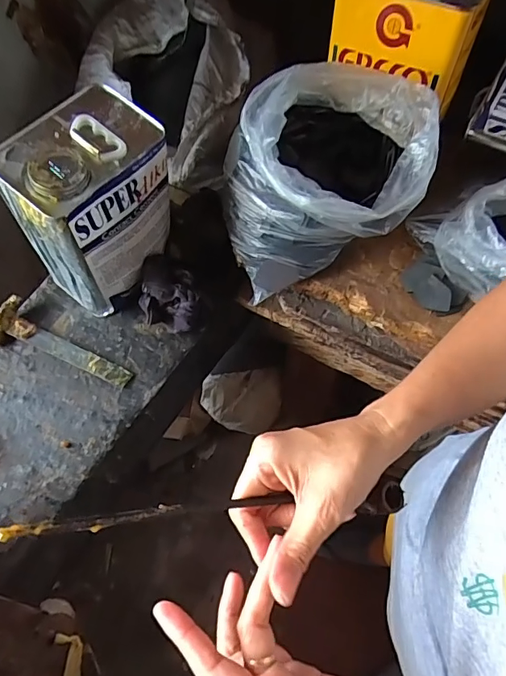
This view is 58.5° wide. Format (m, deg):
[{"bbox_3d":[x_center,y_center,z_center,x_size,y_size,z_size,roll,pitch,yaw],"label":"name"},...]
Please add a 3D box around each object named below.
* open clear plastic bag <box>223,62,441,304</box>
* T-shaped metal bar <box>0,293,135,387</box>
[{"bbox_3d":[0.080,-0.171,0.512,0.219,0.194,0.157,-5,57,1],"label":"open clear plastic bag"},{"bbox_3d":[-0.246,0.003,0.592,0.193,0.015,0.066,18,75,2],"label":"T-shaped metal bar"}]

